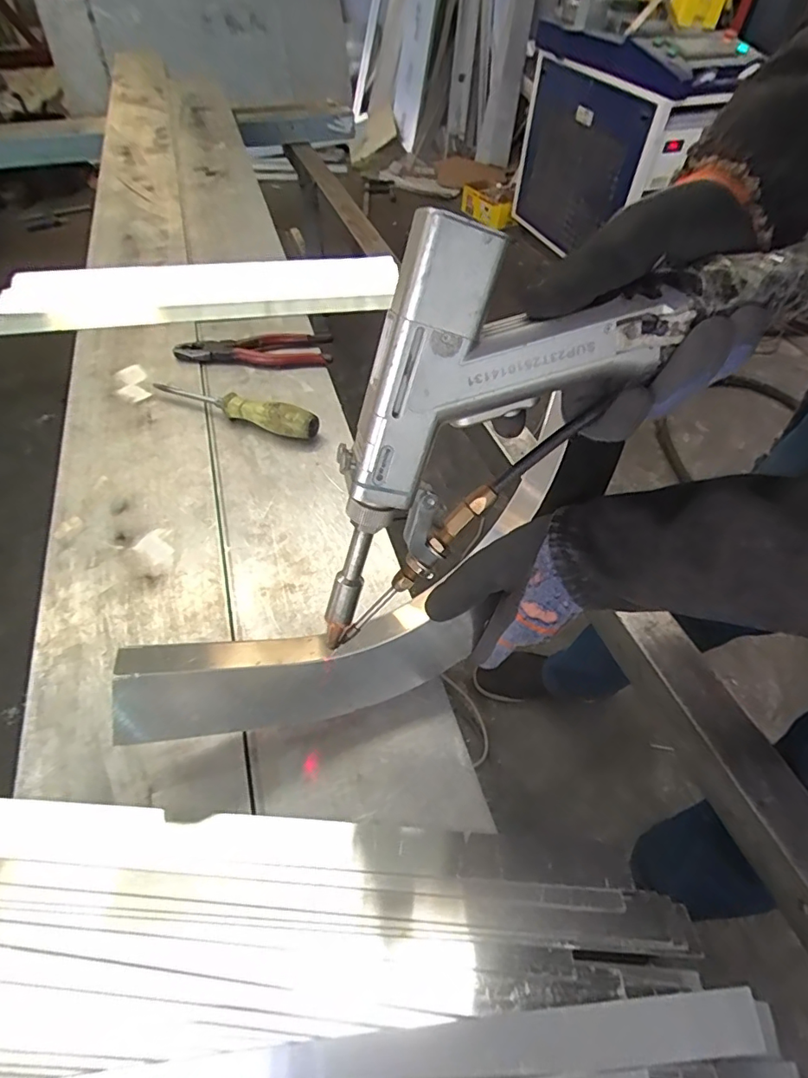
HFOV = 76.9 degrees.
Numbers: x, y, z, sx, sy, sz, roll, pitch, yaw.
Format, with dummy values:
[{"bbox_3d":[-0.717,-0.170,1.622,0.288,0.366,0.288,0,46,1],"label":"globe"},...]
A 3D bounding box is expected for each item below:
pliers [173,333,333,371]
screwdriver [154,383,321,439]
[{"bbox_3d":[-0.192,-0.244,0.655,0.191,0.015,0.069,-1,52,-3],"label":"pliers"},{"bbox_3d":[-0.193,-0.150,0.573,0.203,0.030,0.024,18,54,11],"label":"screwdriver"}]

